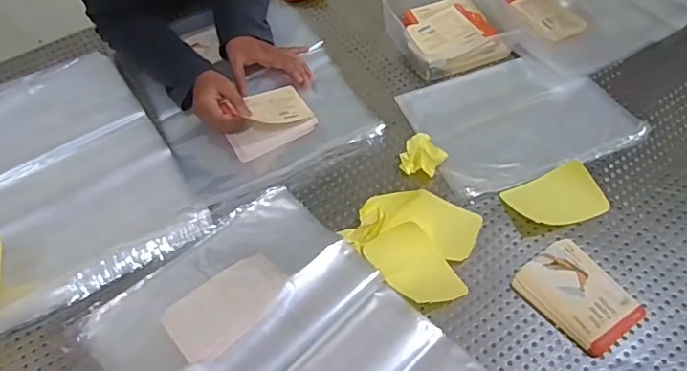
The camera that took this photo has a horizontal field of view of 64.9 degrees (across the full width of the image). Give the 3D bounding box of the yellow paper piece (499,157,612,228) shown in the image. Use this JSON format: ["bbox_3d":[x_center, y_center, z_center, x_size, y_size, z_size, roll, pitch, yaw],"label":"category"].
[{"bbox_3d":[0.298,0.020,0.753,0.124,0.014,0.081,-24,71,-2],"label":"yellow paper piece"}]

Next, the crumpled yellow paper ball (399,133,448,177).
[{"bbox_3d":[0.115,-0.041,0.798,0.058,0.028,0.061,1,54,-1],"label":"crumpled yellow paper ball"}]

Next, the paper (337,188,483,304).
[{"bbox_3d":[0.095,0.069,0.725,0.172,0.033,0.155,26,57,16],"label":"paper"}]

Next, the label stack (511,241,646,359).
[{"bbox_3d":[0.294,0.137,0.678,0.104,0.016,0.134,-29,60,-21],"label":"label stack"}]

